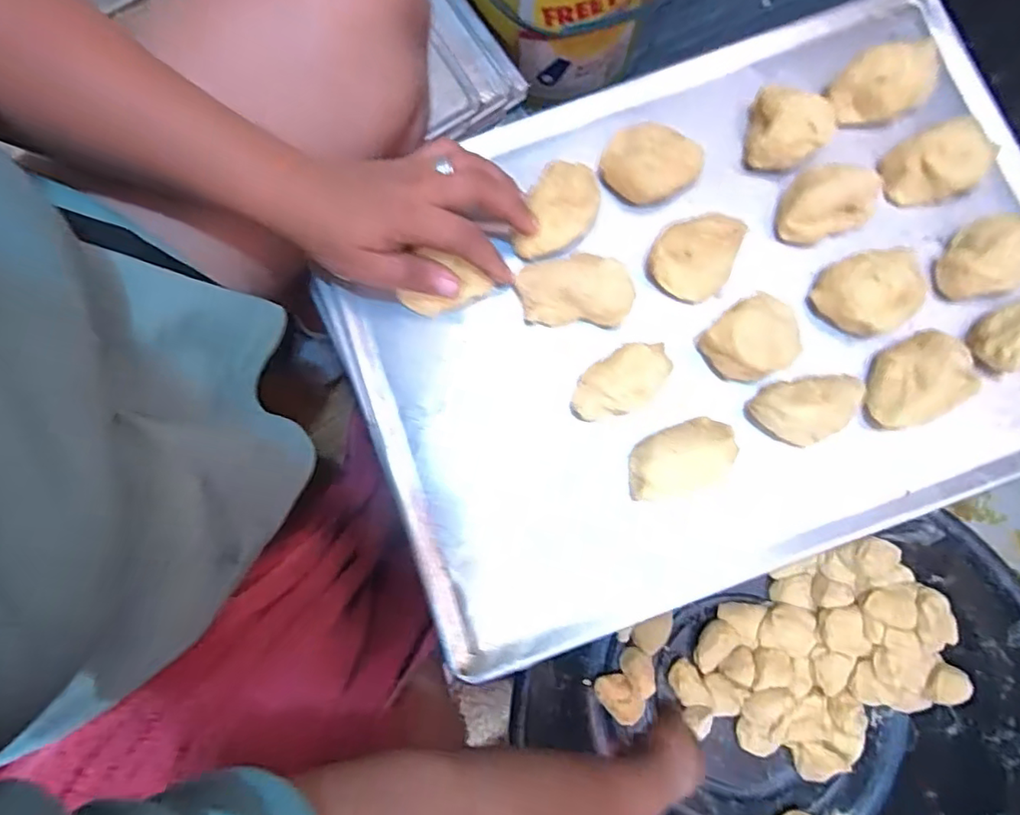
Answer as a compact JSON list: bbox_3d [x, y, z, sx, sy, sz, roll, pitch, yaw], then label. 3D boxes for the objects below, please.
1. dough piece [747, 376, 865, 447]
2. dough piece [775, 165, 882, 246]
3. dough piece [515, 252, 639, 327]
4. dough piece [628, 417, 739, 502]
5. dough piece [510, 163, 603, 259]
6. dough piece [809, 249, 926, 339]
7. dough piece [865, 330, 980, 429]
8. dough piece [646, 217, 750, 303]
[{"bbox_3d":[0.173,0.001,0.333,0.051,0.031,0.039,-16,80,-3],"label":"dough piece"},{"bbox_3d":[0.202,-0.129,0.360,0.058,0.032,0.037,-15,80,-3],"label":"dough piece"},{"bbox_3d":[0.041,-0.074,0.354,0.071,0.022,0.039,2,80,0],"label":"dough piece"},{"bbox_3d":[0.099,0.030,0.331,0.060,0.025,0.038,-18,80,-3],"label":"dough piece"},{"bbox_3d":[0.031,-0.126,0.362,0.040,0.017,0.069,32,81,5],"label":"dough piece"},{"bbox_3d":[0.222,-0.070,0.351,0.054,0.026,0.049,-26,81,-5],"label":"dough piece"},{"bbox_3d":[0.244,-0.017,0.340,0.060,0.024,0.046,-25,81,-4],"label":"dough piece"},{"bbox_3d":[0.115,-0.096,0.356,0.050,0.029,0.046,17,80,3],"label":"dough piece"}]

